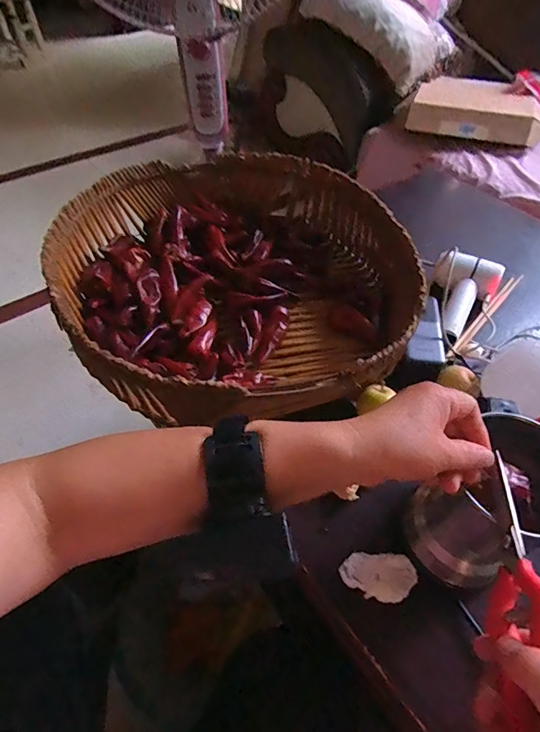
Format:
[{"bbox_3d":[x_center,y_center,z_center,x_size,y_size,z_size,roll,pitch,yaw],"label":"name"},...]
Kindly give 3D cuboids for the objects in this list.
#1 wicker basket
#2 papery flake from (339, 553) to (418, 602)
[{"bbox_3d":[-0.052,-0.139,0.619,0.459,0.130,0.475,-3,52,-3],"label":"wicker basket"},{"bbox_3d":[0.109,0.211,0.425,0.073,0.005,0.042,3,52,2],"label":"papery flake"}]

